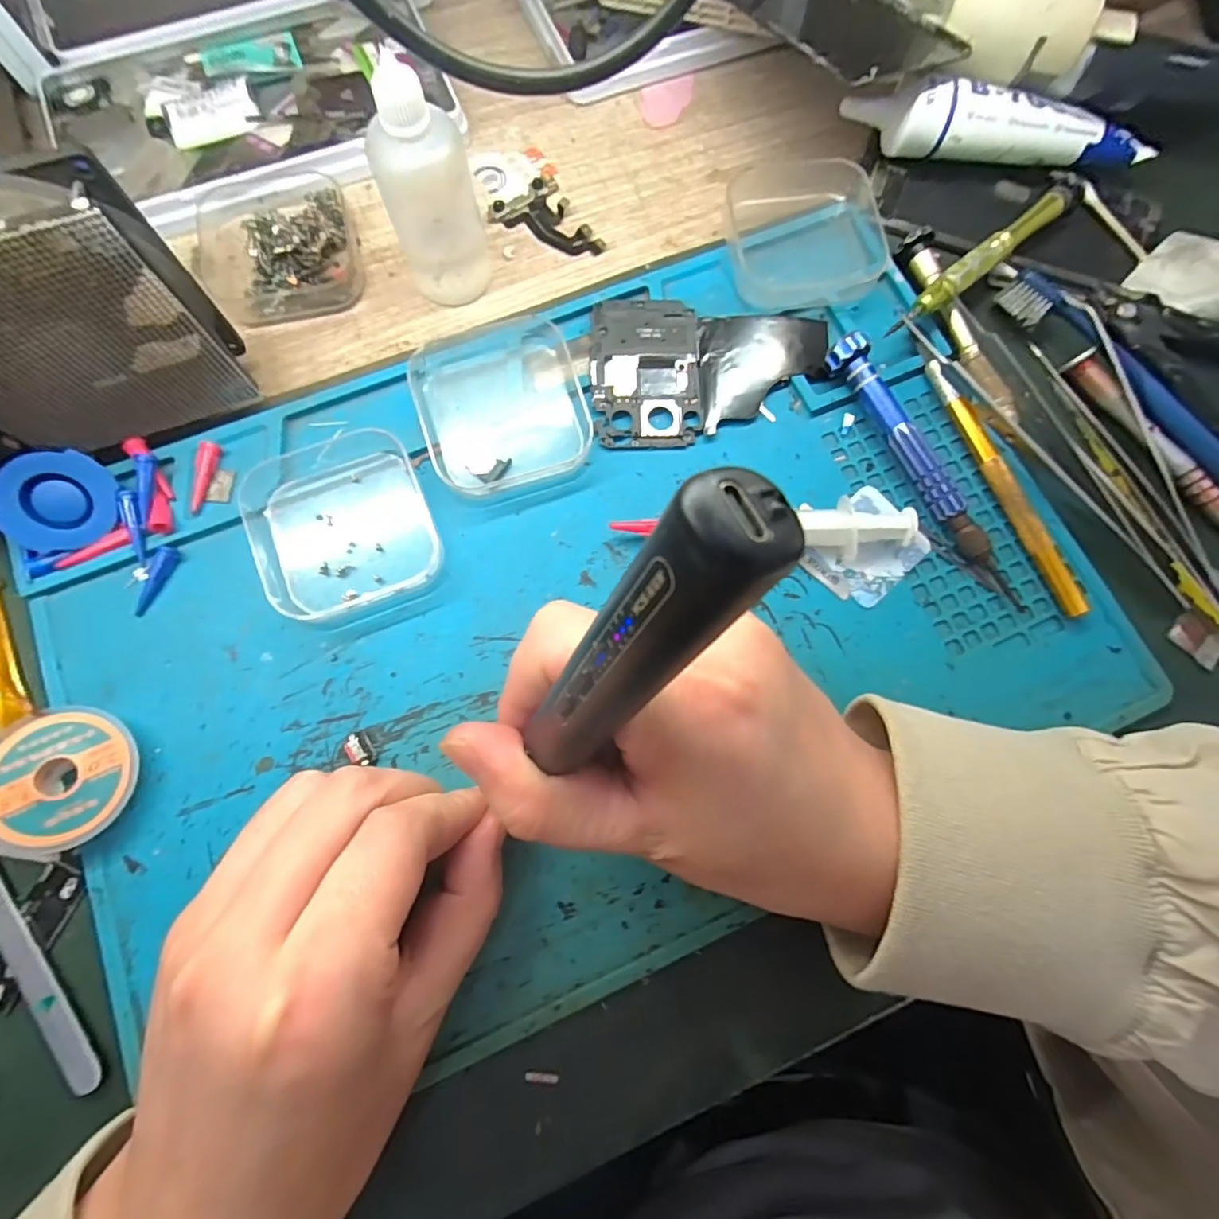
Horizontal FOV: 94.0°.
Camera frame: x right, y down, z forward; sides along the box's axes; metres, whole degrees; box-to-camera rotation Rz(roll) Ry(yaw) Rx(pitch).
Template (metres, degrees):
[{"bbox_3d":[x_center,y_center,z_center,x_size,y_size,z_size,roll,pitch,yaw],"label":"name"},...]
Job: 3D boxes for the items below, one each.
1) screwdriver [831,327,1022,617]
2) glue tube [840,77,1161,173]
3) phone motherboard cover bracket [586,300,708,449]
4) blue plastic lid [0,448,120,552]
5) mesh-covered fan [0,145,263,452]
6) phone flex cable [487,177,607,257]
[{"bbox_3d":[0.125,-0.055,0.223,0.012,0.018,0.121,-31,79,-8],"label":"screwdriver"},{"bbox_3d":[0.173,-0.213,0.256,0.133,0.031,0.020,3,77,0],"label":"glue tube"},{"bbox_3d":[0.015,-0.099,0.238,0.045,0.007,0.065,-3,77,-1],"label":"phone motherboard cover bracket"},{"bbox_3d":[-0.203,-0.039,0.209,0.035,0.006,0.035,-3,110,-24],"label":"blue plastic lid"},{"bbox_3d":[-0.177,-0.092,0.190,0.082,0.085,0.026,-27,78,-7],"label":"mesh-covered fan"},{"bbox_3d":[-0.030,-0.176,0.262,0.036,0.004,0.046,-31,79,-8],"label":"phone flex cable"}]

